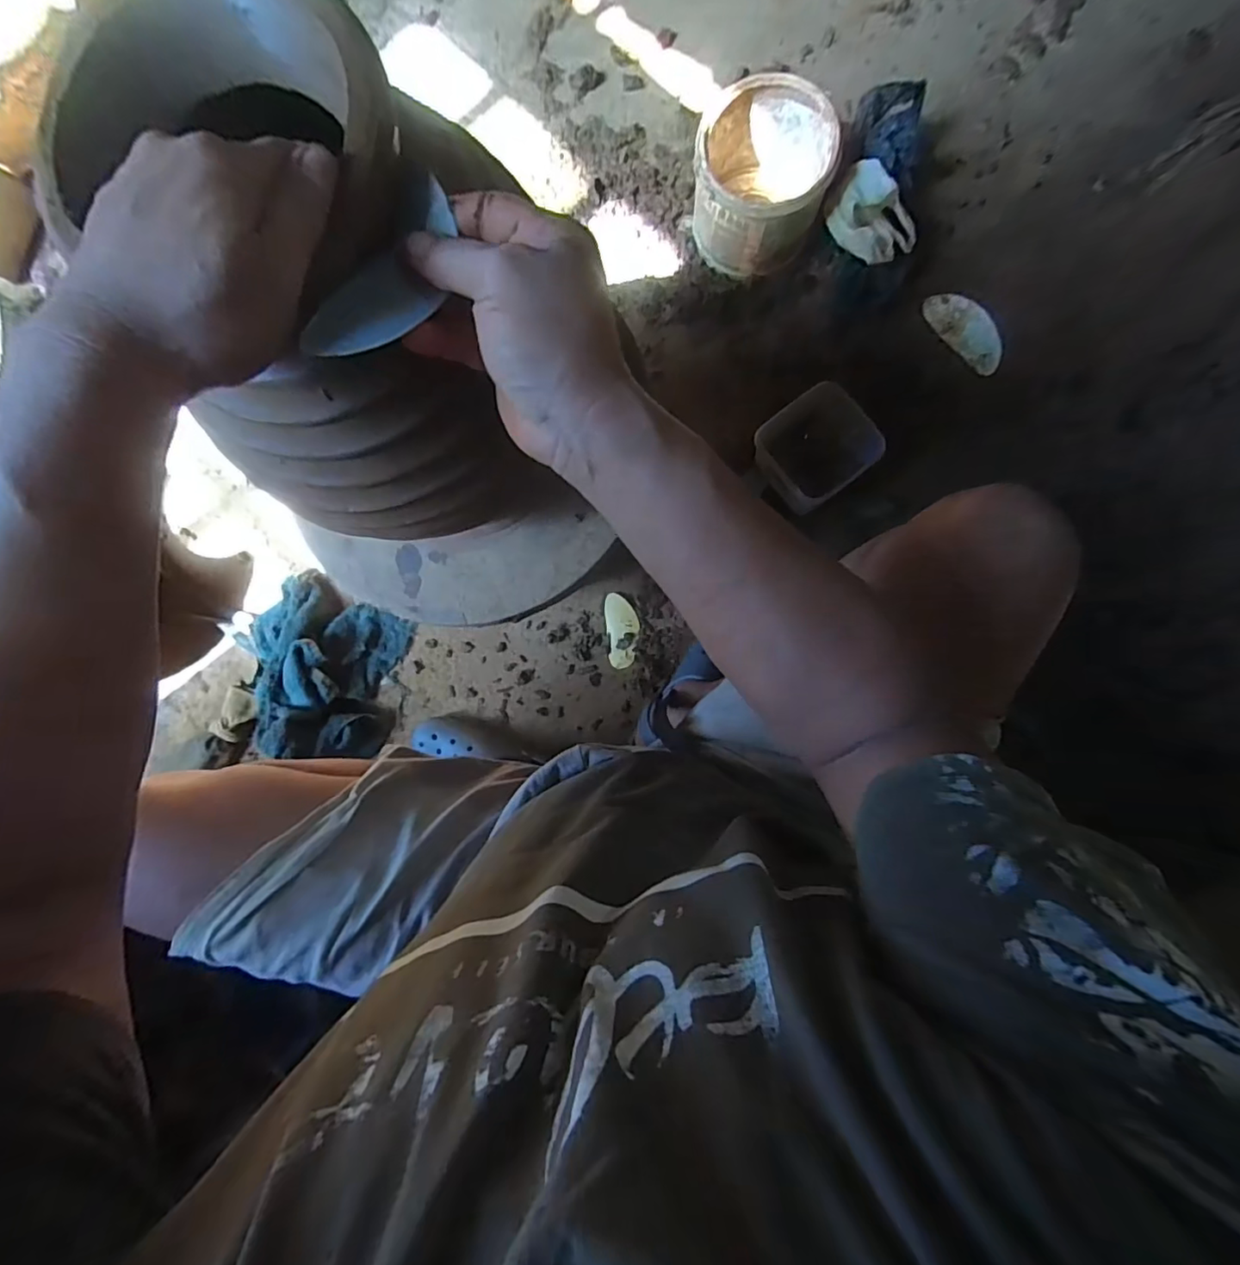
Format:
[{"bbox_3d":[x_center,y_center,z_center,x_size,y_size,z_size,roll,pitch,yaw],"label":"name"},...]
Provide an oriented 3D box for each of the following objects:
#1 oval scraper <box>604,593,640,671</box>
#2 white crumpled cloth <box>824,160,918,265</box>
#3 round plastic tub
[{"bbox_3d":[0.004,-0.003,0.828,0.049,0.006,0.110,-6,87,5],"label":"oval scraper"},{"bbox_3d":[0.332,-0.560,0.729,0.085,0.055,0.128,-35,85,3],"label":"white crumpled cloth"},{"bbox_3d":[0.196,-0.620,0.761,0.170,0.133,0.187,0,88,5],"label":"round plastic tub"}]

